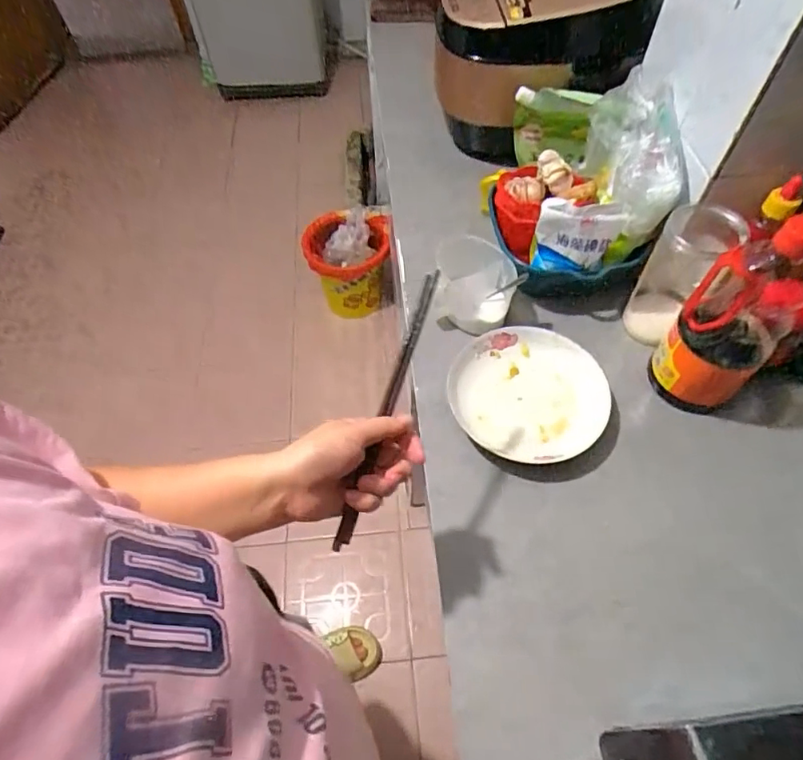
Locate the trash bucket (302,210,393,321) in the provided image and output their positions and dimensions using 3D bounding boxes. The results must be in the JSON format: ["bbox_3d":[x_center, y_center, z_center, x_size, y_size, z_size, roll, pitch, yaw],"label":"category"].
[{"bbox_3d":[-0.165,-0.362,1.670,0.266,0.347,0.240,-1,57,0],"label":"trash bucket"}]

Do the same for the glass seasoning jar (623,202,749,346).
[{"bbox_3d":[0.349,-0.129,0.647,0.075,0.176,0.078,0,57,1],"label":"glass seasoning jar"}]

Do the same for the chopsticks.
[{"bbox_3d":[-0.011,0.021,0.439,0.013,0.017,0.249,17,78,11],"label":"chopsticks"}]

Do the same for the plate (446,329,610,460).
[{"bbox_3d":[0.156,0.012,0.644,0.185,0.035,0.183,0,57,1],"label":"plate"}]

